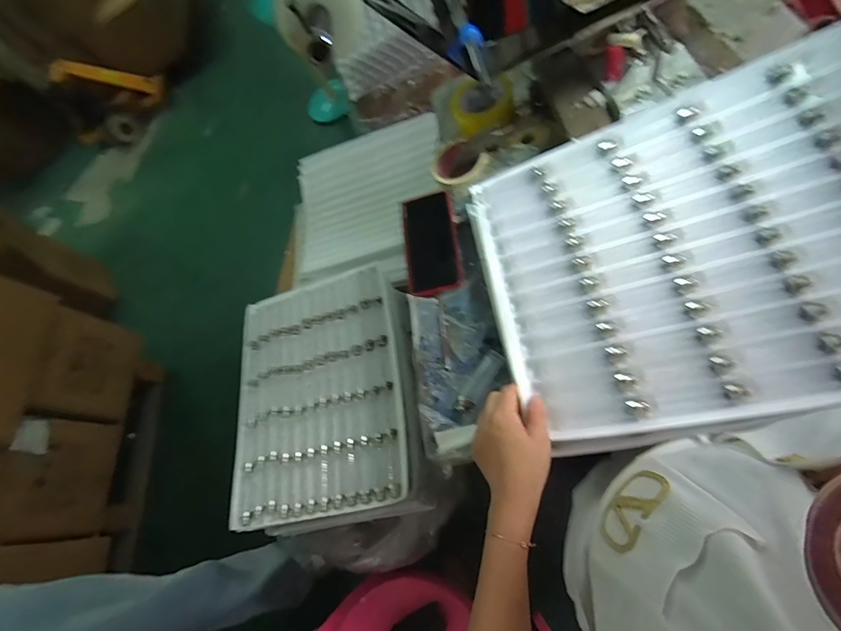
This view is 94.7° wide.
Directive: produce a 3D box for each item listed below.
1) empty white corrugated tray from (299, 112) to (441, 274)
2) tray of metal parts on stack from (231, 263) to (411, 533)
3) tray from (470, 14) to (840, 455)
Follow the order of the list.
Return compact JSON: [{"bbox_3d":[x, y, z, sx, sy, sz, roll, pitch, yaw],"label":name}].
[{"bbox_3d":[-0.144,-0.311,0.995,0.403,0.047,0.370,-10,70,20],"label":"empty white corrugated tray"},{"bbox_3d":[-0.204,0.131,0.748,0.342,0.018,0.465,-17,62,14],"label":"tray of metal parts on stack"},{"bbox_3d":[0.295,-0.080,0.391,0.443,0.032,0.351,-16,68,17],"label":"tray"}]

